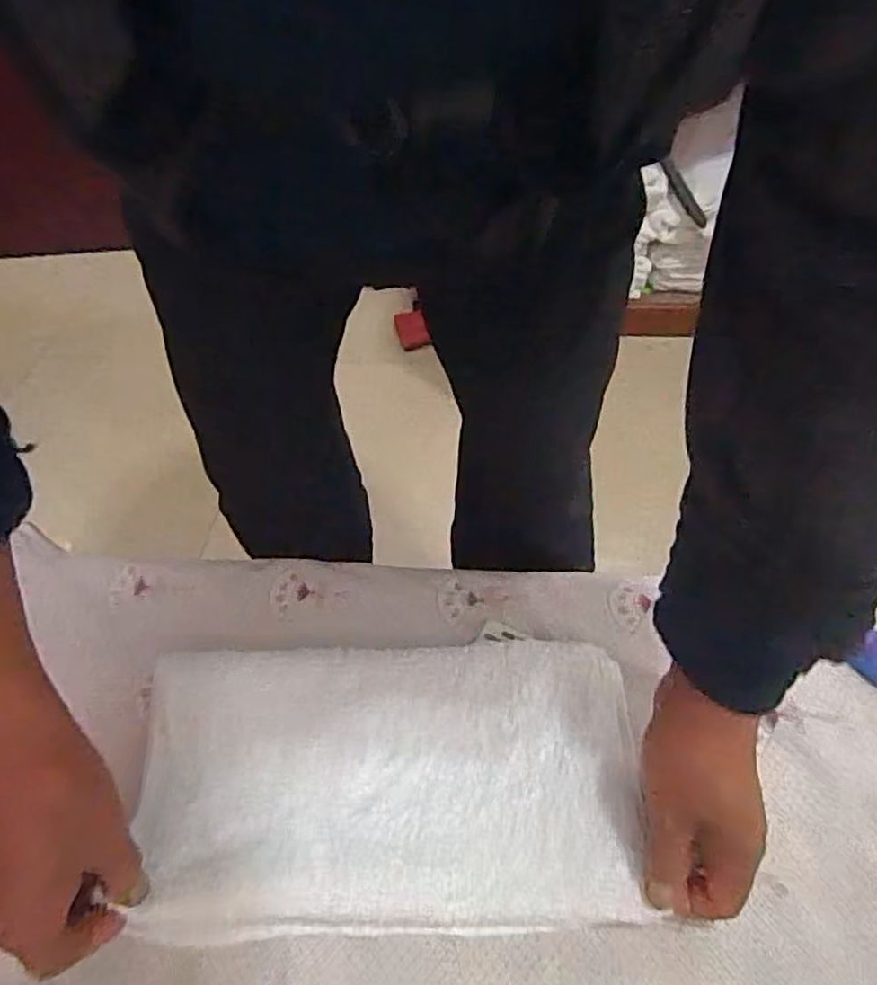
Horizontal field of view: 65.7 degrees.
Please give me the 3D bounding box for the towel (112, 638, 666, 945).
[{"bbox_3d":[-0.035,0.191,0.463,0.327,0.040,0.180,-3,48,1],"label":"towel"}]

